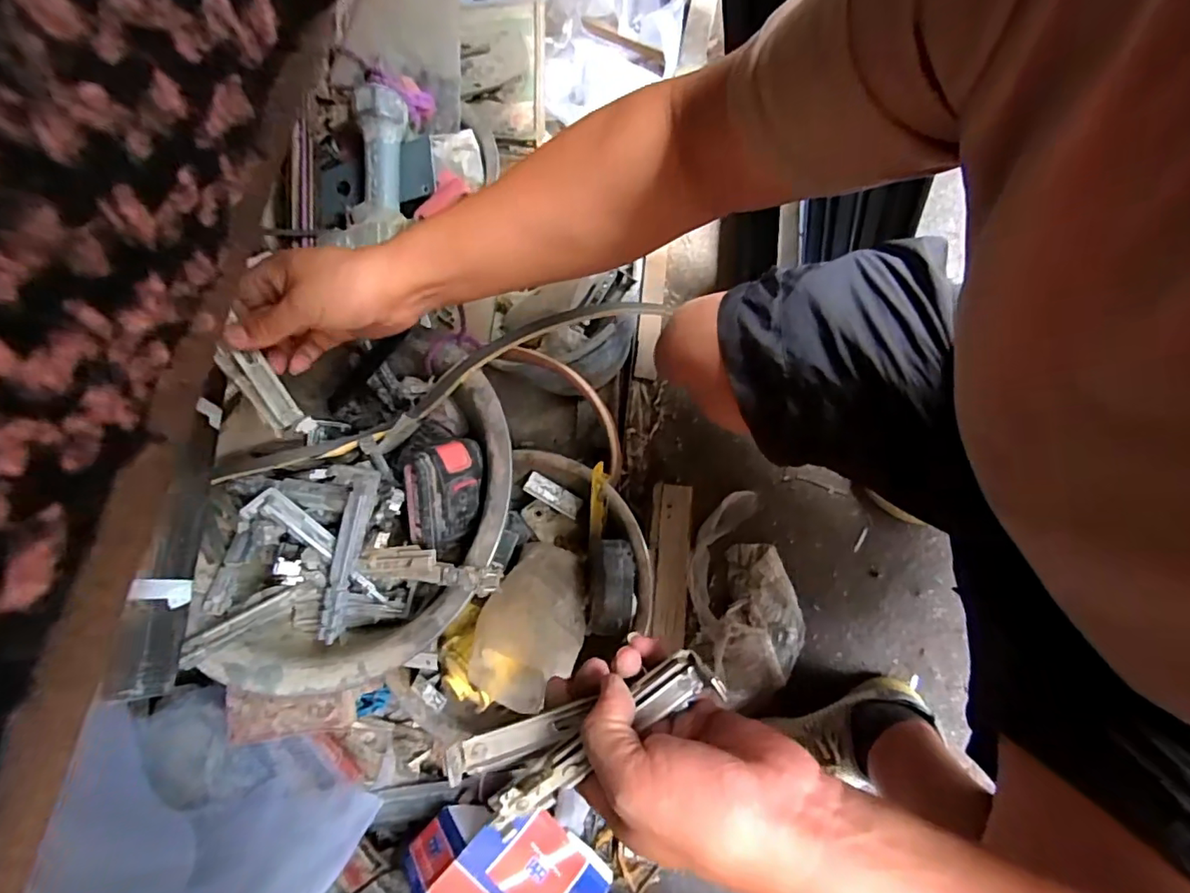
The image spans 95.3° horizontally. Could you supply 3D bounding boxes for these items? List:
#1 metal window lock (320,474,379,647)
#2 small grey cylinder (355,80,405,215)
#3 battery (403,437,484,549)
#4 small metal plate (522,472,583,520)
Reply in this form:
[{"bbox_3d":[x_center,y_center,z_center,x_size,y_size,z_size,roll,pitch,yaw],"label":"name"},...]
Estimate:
[{"bbox_3d":[-0.239,0.103,0.522,0.023,0.011,0.163,13,87,5],"label":"metal window lock"},{"bbox_3d":[-0.215,-0.298,0.548,0.034,0.026,0.116,3,101,3],"label":"small grey cylinder"},{"bbox_3d":[-0.147,0.043,0.531,0.073,0.101,0.058,-6,27,-30],"label":"battery"},{"bbox_3d":[-0.061,0.070,0.790,0.086,0.014,0.032,28,79,13],"label":"small metal plate"}]

